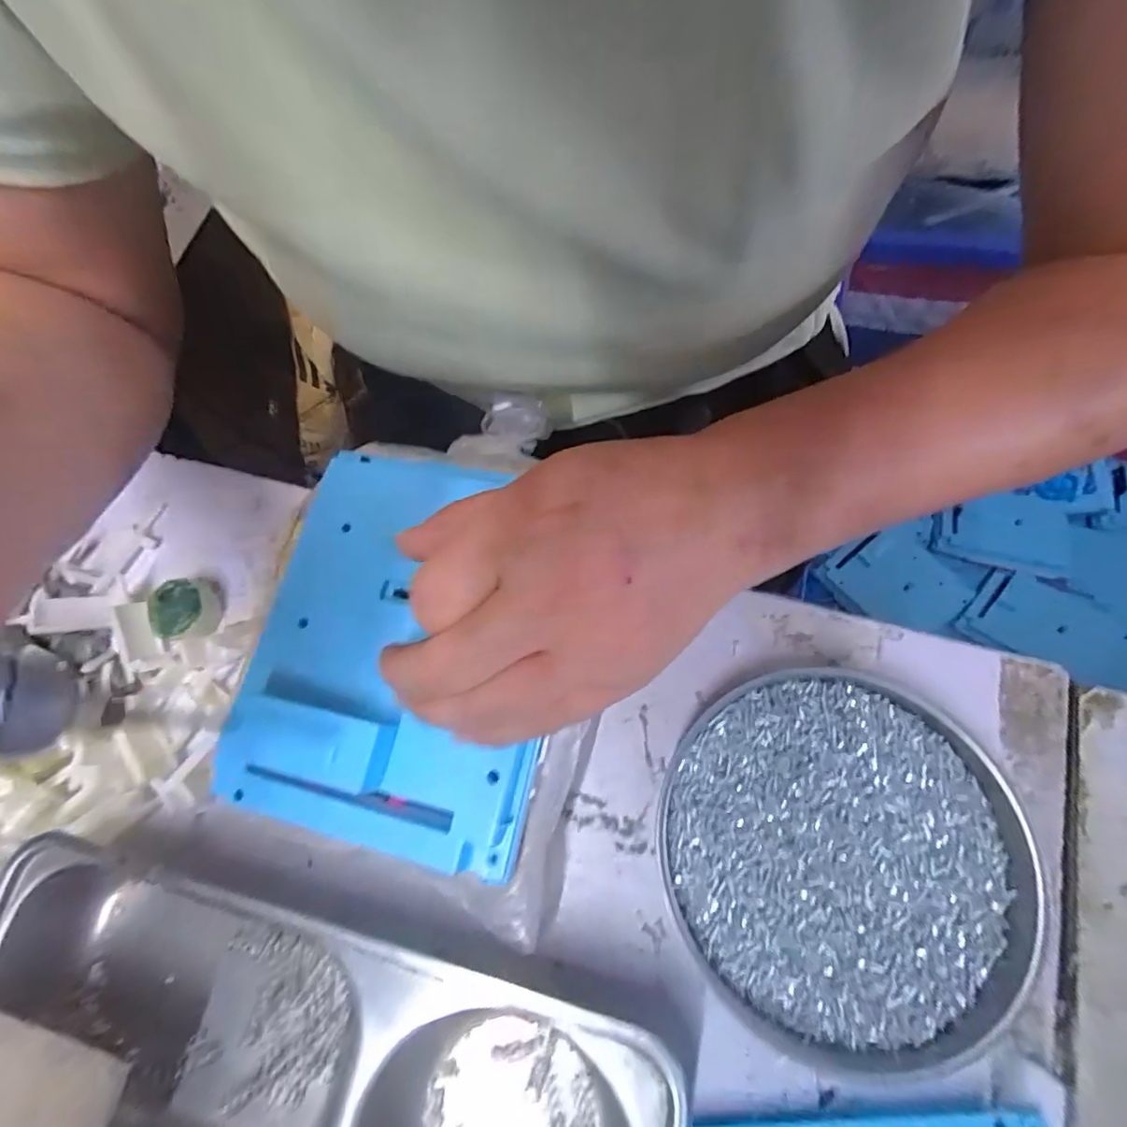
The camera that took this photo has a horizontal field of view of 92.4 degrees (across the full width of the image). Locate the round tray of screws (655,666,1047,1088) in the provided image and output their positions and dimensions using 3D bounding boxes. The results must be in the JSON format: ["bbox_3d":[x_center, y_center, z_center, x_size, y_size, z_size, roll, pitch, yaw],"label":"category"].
[{"bbox_3d":[0.109,0.116,0.217,0.137,0.021,0.133,-2,70,6],"label":"round tray of screws"}]

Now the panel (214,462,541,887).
[{"bbox_3d":[-0.067,0.028,0.219,0.129,0.023,0.154,13,70,7],"label":"panel"}]

